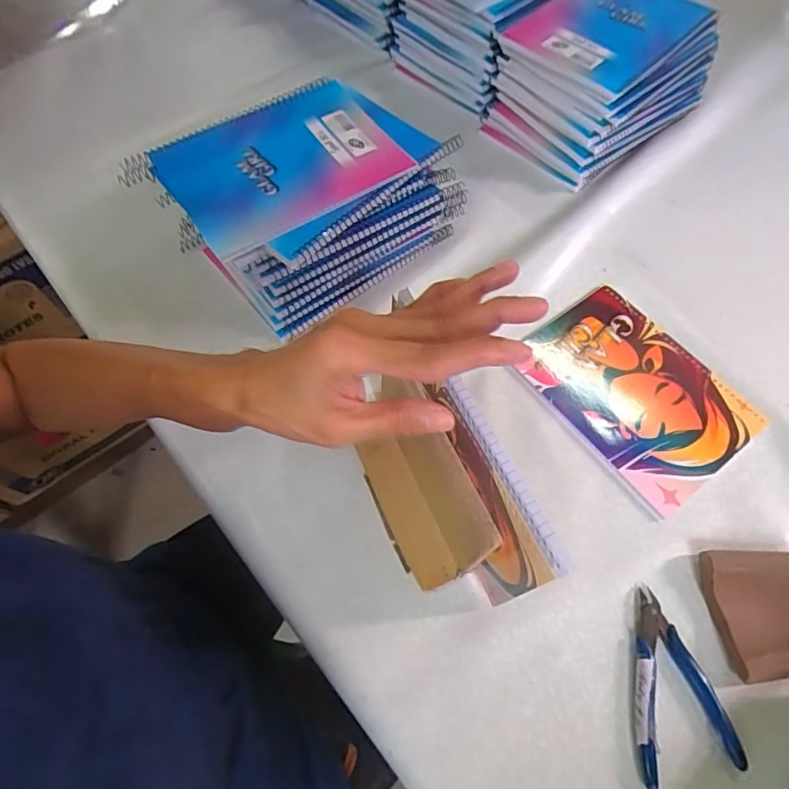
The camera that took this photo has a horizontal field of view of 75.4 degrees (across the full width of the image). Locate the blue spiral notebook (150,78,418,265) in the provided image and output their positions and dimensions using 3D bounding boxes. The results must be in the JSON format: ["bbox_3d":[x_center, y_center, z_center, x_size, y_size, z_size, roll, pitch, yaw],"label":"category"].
[{"bbox_3d":[-0.101,-0.212,0.463,0.193,0.013,0.149,-31,67,-16],"label":"blue spiral notebook"}]

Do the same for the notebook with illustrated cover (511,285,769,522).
[{"bbox_3d":[0.221,-0.004,0.478,0.145,0.009,0.197,-32,67,-16],"label":"notebook with illustrated cover"}]

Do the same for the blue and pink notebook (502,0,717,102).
[{"bbox_3d":[0.233,-0.401,0.552,0.147,0.019,0.210,40,69,16],"label":"blue and pink notebook"}]

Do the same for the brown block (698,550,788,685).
[{"bbox_3d":[0.286,0.164,0.386,0.090,0.022,0.087,-3,62,-2],"label":"brown block"}]

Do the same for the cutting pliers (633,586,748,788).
[{"bbox_3d":[0.198,0.206,0.367,0.069,0.011,0.117,-5,62,-3],"label":"cutting pliers"}]

